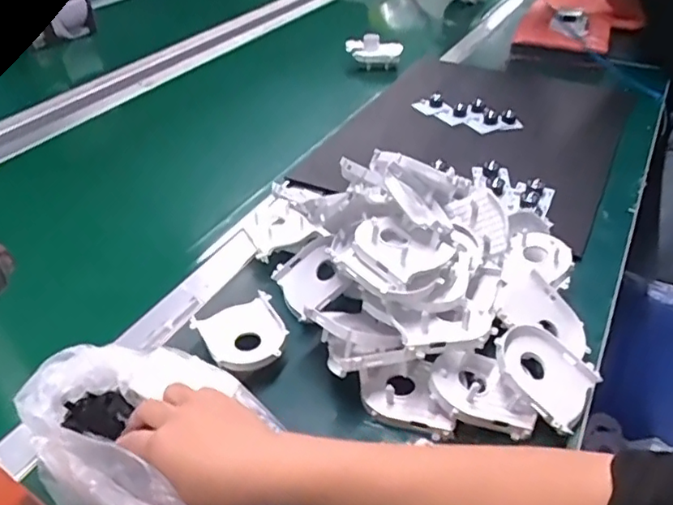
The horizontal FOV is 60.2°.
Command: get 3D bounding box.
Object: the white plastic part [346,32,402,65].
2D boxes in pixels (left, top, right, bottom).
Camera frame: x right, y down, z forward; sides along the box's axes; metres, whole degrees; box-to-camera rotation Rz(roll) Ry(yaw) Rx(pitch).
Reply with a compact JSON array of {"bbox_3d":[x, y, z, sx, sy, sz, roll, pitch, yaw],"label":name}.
[{"bbox_3d":[0.066,-0.368,1.048,0.101,0.041,0.044,13,40,17],"label":"white plastic part"}]

